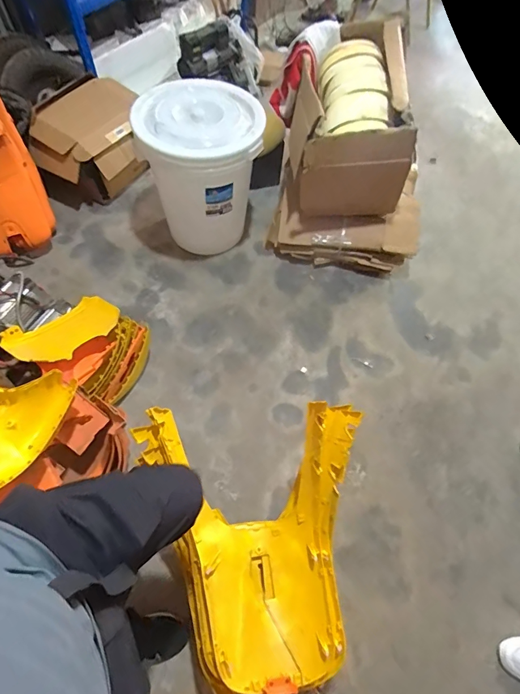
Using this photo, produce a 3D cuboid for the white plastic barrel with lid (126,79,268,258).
[{"bbox_3d":[-0.235,-0.696,1.597,0.420,0.542,0.392,-15,63,-12],"label":"white plastic barrel with lid"}]

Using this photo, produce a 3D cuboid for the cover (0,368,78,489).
[{"bbox_3d":[-0.611,0.178,0.956,0.190,0.101,0.295,24,62,9],"label":"cover"}]

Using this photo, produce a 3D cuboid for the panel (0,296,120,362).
[{"bbox_3d":[-0.622,-0.054,1.255,0.334,0.072,0.190,-36,69,-21],"label":"panel"}]

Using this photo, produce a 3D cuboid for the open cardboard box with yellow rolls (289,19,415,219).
[{"bbox_3d":[0.339,-0.872,1.512,0.380,0.423,0.582,2,61,-3],"label":"open cardboard box with yellow rolls"}]

